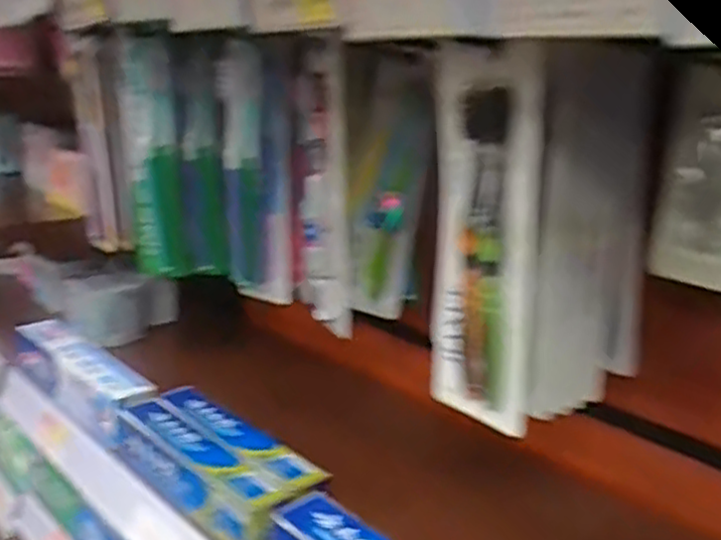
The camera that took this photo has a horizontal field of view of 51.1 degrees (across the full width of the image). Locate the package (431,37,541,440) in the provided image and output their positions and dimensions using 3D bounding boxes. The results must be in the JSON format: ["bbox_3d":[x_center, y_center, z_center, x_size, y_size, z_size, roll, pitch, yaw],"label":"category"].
[{"bbox_3d":[0.066,-0.014,0.426,0.016,0.215,0.077,-15,25,-34],"label":"package"}]

